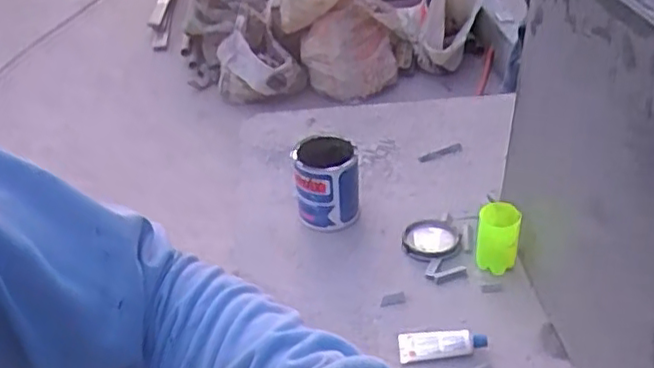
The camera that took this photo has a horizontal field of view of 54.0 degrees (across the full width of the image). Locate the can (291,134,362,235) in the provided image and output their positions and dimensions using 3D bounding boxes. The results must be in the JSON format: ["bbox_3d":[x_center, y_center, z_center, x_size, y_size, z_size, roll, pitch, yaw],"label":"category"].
[{"bbox_3d":[0.000,0.004,1.021,0.098,0.127,0.100,-2,36,1],"label":"can"}]

